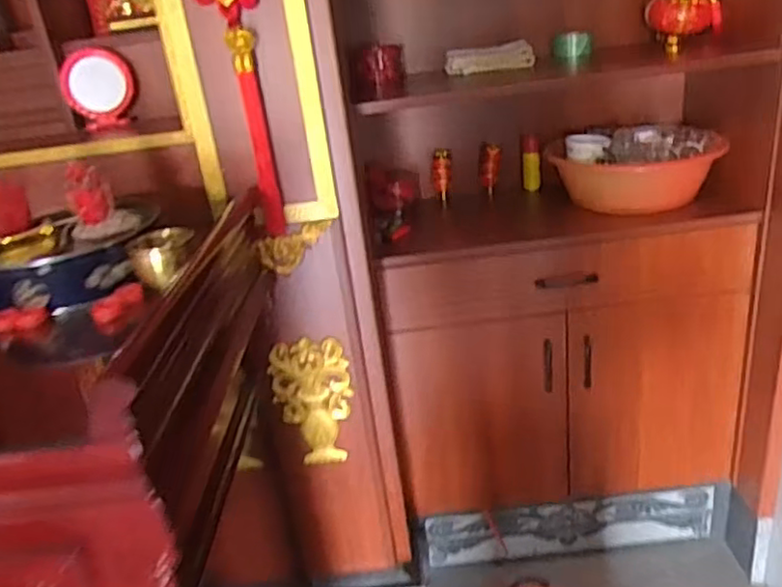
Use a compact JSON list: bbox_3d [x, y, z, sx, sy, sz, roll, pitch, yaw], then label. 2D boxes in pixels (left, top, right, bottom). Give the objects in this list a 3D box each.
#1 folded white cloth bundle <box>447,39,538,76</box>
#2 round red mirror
[{"bbox_3d":[0.228,-0.539,1.500,0.192,0.046,0.134,0,26,15],"label":"folded white cloth bundle"},{"bbox_3d":[-0.566,-0.396,1.289,0.141,0.156,0.042,-28,32,-37],"label":"round red mirror"}]

